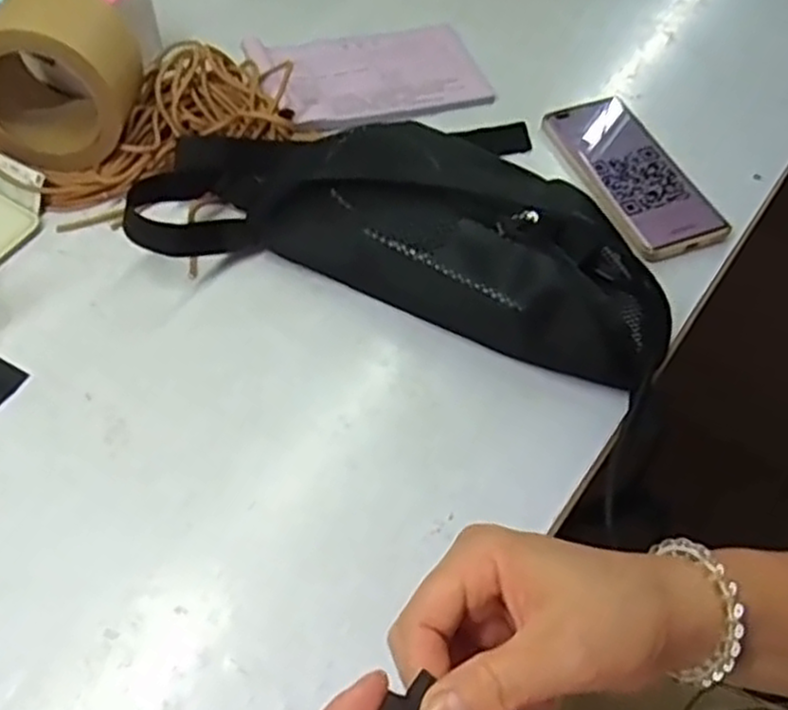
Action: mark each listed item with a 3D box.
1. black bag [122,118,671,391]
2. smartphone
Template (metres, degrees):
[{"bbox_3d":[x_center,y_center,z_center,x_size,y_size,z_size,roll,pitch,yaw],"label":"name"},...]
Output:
[{"bbox_3d":[0.012,-0.092,0.515,0.352,0.080,0.151,13,55,6],"label":"black bag"},{"bbox_3d":[0.188,-0.146,0.600,0.084,0.012,0.165,-16,57,-14],"label":"smartphone"}]

